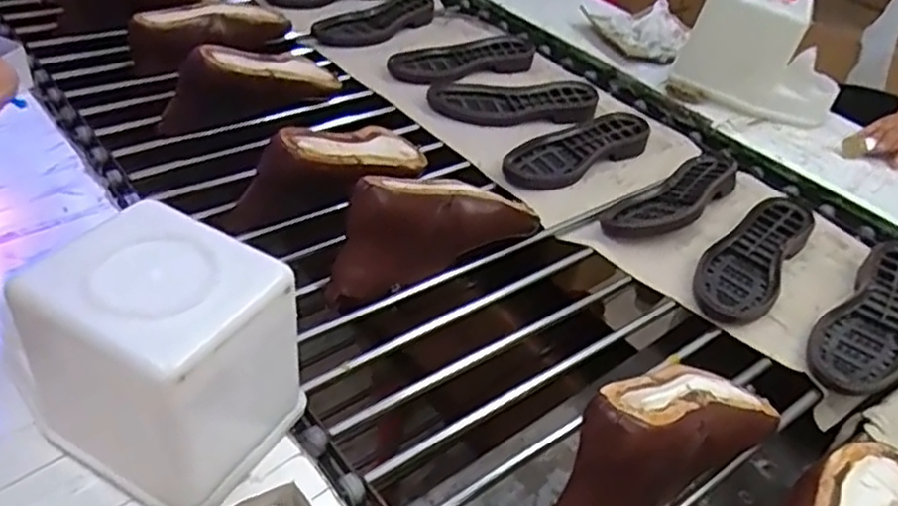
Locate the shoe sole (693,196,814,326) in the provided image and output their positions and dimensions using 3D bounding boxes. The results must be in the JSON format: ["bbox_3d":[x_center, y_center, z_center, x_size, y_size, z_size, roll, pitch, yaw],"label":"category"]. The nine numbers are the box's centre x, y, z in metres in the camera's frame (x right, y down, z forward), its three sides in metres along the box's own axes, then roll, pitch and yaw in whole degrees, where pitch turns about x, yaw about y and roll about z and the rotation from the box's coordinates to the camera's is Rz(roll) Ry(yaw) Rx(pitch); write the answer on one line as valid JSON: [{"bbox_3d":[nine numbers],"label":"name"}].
[{"bbox_3d":[0.376,0.000,0.893,0.091,0.027,0.252,28,44,23],"label":"shoe sole"}]

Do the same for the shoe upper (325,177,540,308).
[{"bbox_3d":[-0.015,-0.037,0.818,0.272,0.111,0.073,-19,47,-28],"label":"shoe upper"}]

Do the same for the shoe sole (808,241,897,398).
[{"bbox_3d":[0.492,0.070,0.824,0.089,0.033,0.253,34,47,28],"label":"shoe sole"}]

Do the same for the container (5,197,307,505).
[{"bbox_3d":[-0.208,0.080,0.531,0.145,0.161,0.132,24,43,18],"label":"container"}]

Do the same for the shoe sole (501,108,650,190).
[{"bbox_3d":[0.185,-0.154,1.047,0.253,0.028,0.101,-26,50,-34],"label":"shoe sole"}]

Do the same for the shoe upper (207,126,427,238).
[{"bbox_3d":[-0.133,-0.105,0.869,0.266,0.122,0.088,-29,52,-35],"label":"shoe upper"}]

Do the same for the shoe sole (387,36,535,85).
[{"bbox_3d":[0.032,-0.335,1.240,0.268,0.027,0.095,-17,46,-26],"label":"shoe sole"}]

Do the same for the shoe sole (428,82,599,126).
[{"bbox_3d":[0.102,-0.241,1.137,0.258,0.026,0.107,3,40,-5],"label":"shoe sole"}]

